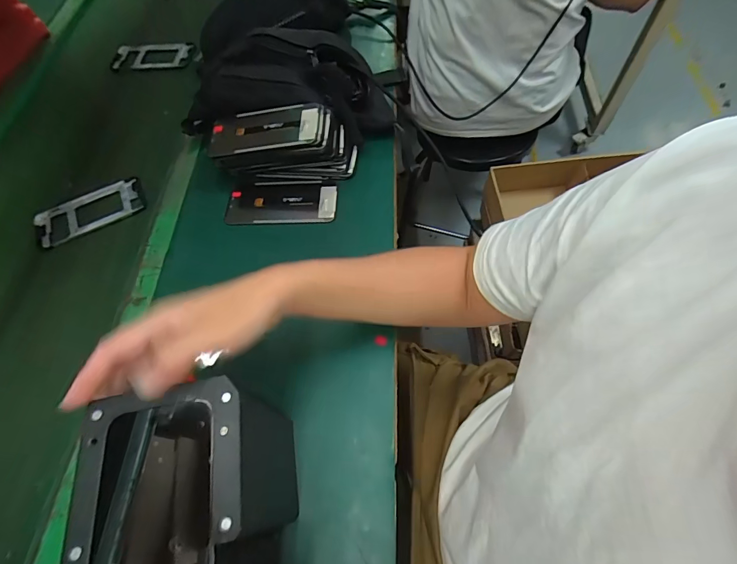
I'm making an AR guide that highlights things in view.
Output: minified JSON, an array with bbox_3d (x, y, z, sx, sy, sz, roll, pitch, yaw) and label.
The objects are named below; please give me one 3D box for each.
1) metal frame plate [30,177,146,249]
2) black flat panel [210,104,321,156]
[{"bbox_3d":[-0.416,-0.109,0.586,0.152,0.007,0.078,-24,63,-9],"label":"metal frame plate"},{"bbox_3d":[-0.142,-0.205,0.526,0.156,0.007,0.073,-4,62,11],"label":"black flat panel"}]

